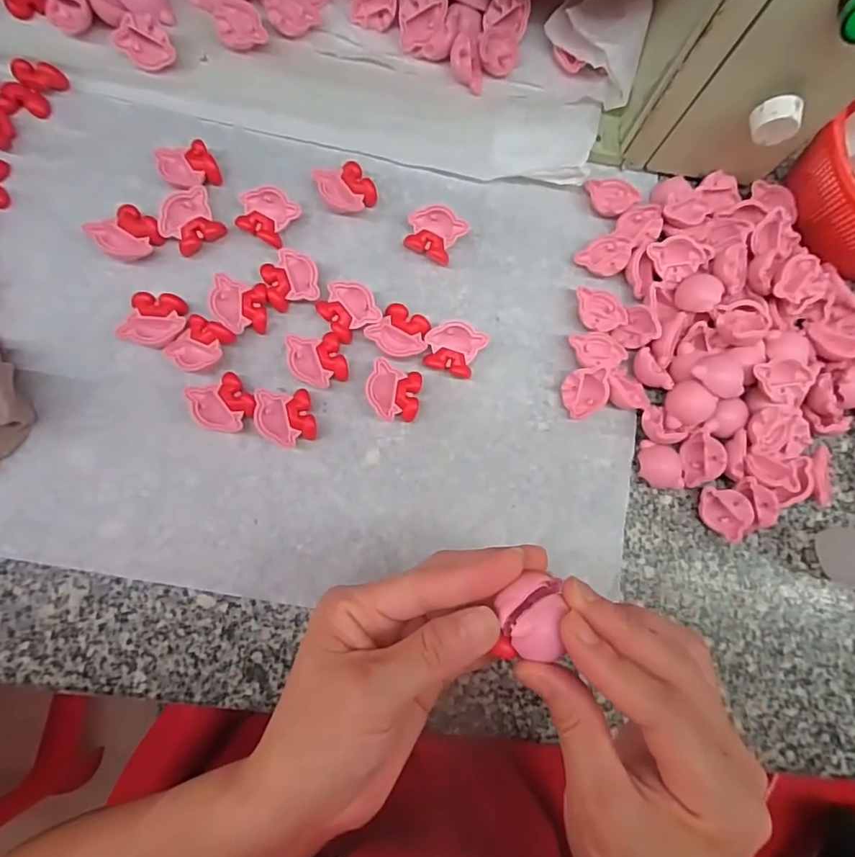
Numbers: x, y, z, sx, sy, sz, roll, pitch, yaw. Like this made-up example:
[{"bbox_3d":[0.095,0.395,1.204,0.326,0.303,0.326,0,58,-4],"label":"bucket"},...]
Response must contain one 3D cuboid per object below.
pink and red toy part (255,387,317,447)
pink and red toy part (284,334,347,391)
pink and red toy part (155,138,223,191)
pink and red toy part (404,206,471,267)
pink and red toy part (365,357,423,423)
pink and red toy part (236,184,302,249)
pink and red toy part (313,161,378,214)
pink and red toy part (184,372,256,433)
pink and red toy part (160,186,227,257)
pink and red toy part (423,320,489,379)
[{"bbox_3d":[-0.085,-0.006,0.310,0.033,0.018,0.035,-5,82,-6],"label":"pink and red toy part"},{"bbox_3d":[-0.068,-0.041,0.319,0.034,0.017,0.033,-8,83,-7],"label":"pink and red toy part"},{"bbox_3d":[-0.153,-0.167,0.328,0.033,0.016,0.034,1,82,-5],"label":"pink and red toy part"},{"bbox_3d":[0.005,-0.128,0.341,0.037,0.017,0.032,17,80,-3],"label":"pink and red toy part"},{"bbox_3d":[-0.021,-0.021,0.320,0.034,0.017,0.034,1,82,-5],"label":"pink and red toy part"},{"bbox_3d":[-0.104,-0.137,0.331,0.033,0.015,0.031,29,80,-1],"label":"pink and red toy part"},{"bbox_3d":[-0.053,-0.157,0.339,0.035,0.015,0.032,-24,85,-9],"label":"pink and red toy part"},{"bbox_3d":[-0.121,-0.013,0.308,0.032,0.016,0.034,-30,86,-9],"label":"pink and red toy part"},{"bbox_3d":[-0.150,-0.130,0.323,0.035,0.017,0.030,-34,86,-9],"label":"pink and red toy part"},{"bbox_3d":[0.016,-0.050,0.328,0.035,0.016,0.031,25,80,-1],"label":"pink and red toy part"}]

